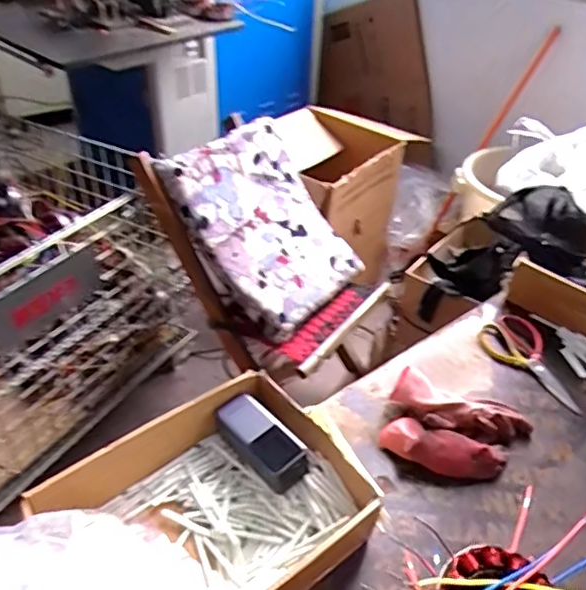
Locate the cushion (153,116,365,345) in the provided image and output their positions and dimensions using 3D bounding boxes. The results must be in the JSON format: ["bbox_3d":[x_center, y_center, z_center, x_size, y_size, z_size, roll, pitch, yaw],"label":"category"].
[{"bbox_3d":[-0.056,-0.162,1.326,0.352,0.066,0.453,-36,96,-36],"label":"cushion"}]

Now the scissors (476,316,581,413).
[{"bbox_3d":[0.390,0.110,0.931,0.099,0.008,0.190,-25,54,-17],"label":"scissors"}]

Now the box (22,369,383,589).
[{"bbox_3d":[-0.092,0.246,0.645,0.353,0.104,0.244,-26,47,-30],"label":"box"}]

